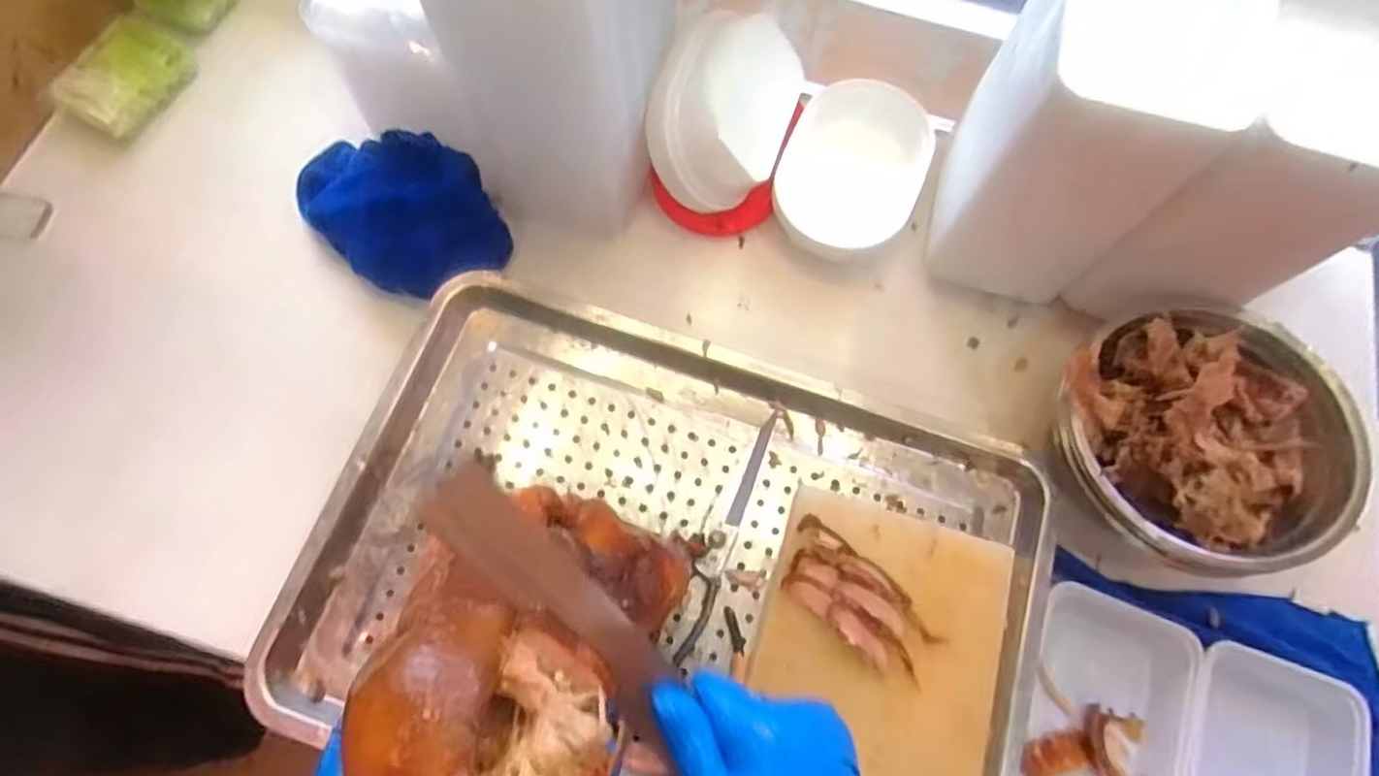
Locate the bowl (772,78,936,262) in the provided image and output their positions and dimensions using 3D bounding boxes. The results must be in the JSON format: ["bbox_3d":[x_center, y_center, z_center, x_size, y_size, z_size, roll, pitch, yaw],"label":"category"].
[{"bbox_3d":[0.140,-0.184,0.621,0.122,0.060,0.148,24,72,7],"label":"bowl"}]

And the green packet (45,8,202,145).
[{"bbox_3d":[-0.502,-0.277,0.640,0.078,0.025,0.107,28,72,8],"label":"green packet"}]

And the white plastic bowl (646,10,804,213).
[{"bbox_3d":[0.024,-0.227,0.591,0.106,0.075,0.155,34,67,-35],"label":"white plastic bowl"}]

